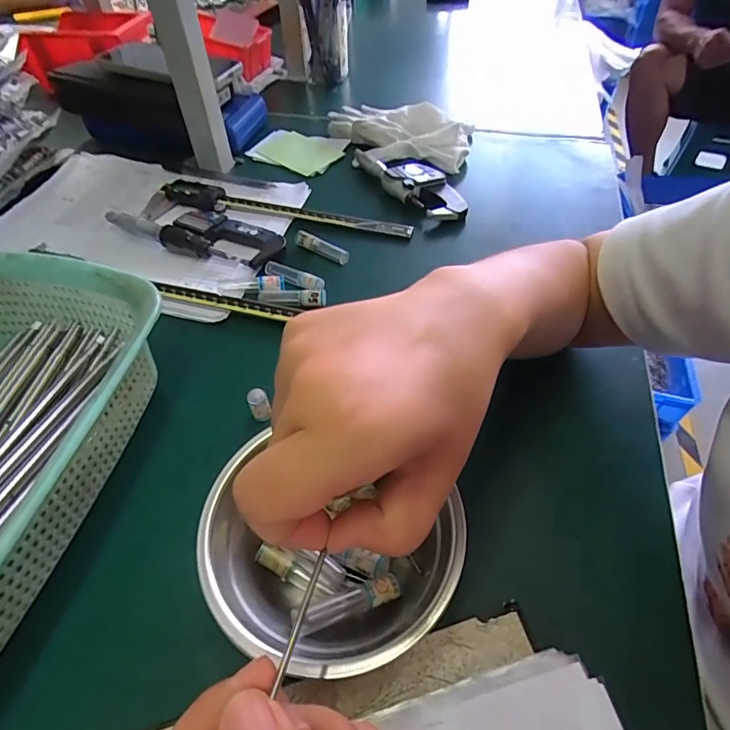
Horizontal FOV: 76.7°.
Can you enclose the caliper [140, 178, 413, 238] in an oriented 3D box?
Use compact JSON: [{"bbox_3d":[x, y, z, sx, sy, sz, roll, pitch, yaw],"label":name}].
[{"bbox_3d":[-0.091,-0.162,0.481,0.281,0.009,0.066,9,50,9],"label":"caliper"}]

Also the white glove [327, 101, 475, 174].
[{"bbox_3d":[0.039,-0.285,0.565,0.179,0.032,0.109,15,52,13],"label":"white glove"}]

